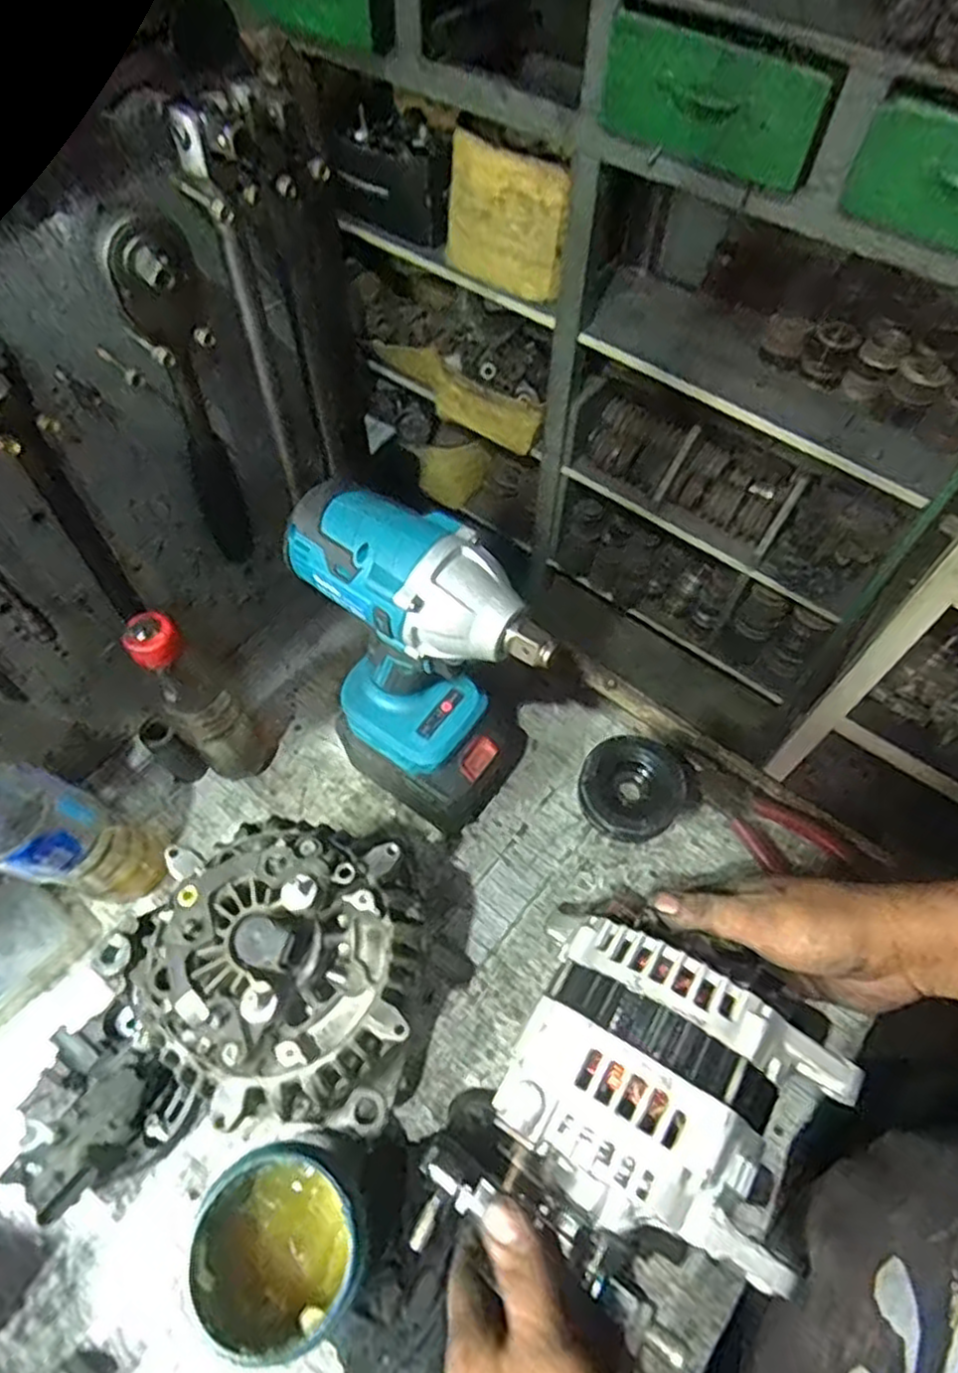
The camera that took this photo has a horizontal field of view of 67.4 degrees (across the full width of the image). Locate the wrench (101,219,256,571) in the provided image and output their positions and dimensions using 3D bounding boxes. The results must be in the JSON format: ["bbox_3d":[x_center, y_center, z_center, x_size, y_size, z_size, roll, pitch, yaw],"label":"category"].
[{"bbox_3d":[-0.171,-0.161,0.452,0.047,0.245,0.036,-23,63,-13],"label":"wrench"}]

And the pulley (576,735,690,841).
[{"bbox_3d":[0.123,0.080,0.576,0.078,0.030,0.085,0,60,0],"label":"pulley"}]

